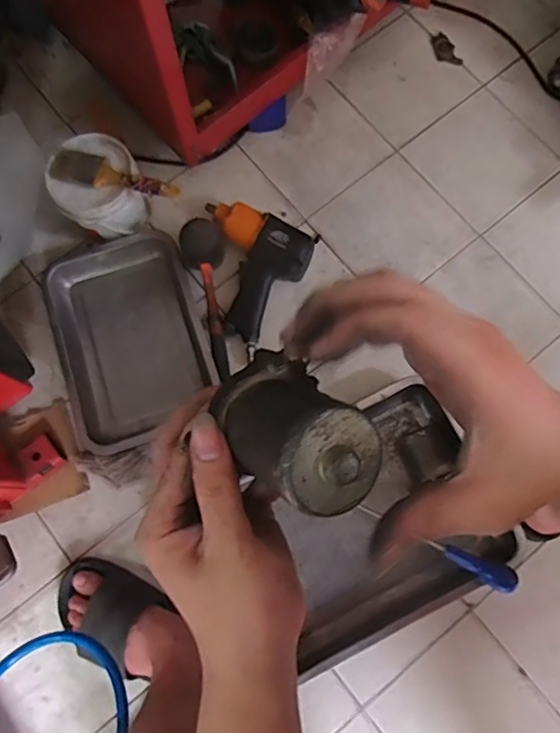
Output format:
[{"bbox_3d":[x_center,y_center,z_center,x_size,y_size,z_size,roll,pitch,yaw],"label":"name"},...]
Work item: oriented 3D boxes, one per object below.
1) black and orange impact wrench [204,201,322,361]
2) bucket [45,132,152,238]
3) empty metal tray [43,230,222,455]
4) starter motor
[{"bbox_3d":[-0.061,-0.150,0.863,0.178,0.067,0.197,26,79,6],"label":"black and orange impact wrench"},{"bbox_3d":[-0.270,-0.263,0.855,0.122,0.132,0.120,0,77,1],"label":"bucket"},{"bbox_3d":[-0.225,-0.044,0.857,0.212,0.042,0.314,-18,78,-3],"label":"empty metal tray"},{"bbox_3d":[0.003,0.027,0.261,0.051,0.044,0.089,-36,35,-7],"label":"starter motor"}]

